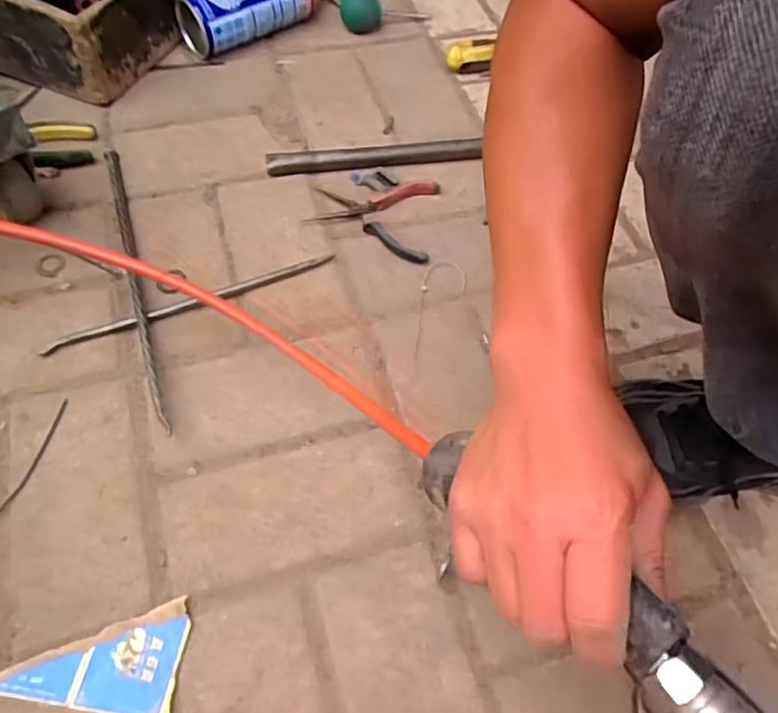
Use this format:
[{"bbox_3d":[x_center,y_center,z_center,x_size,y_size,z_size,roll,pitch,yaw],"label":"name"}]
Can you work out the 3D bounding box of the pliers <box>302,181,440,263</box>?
[{"bbox_3d":[-0.016,-0.146,0.623,0.122,0.017,0.107,9,59,1],"label":"pliers"}]

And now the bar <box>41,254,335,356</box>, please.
[{"bbox_3d":[-0.172,-0.048,0.557,0.258,0.008,0.012,-21,63,-16],"label":"bar"}]

